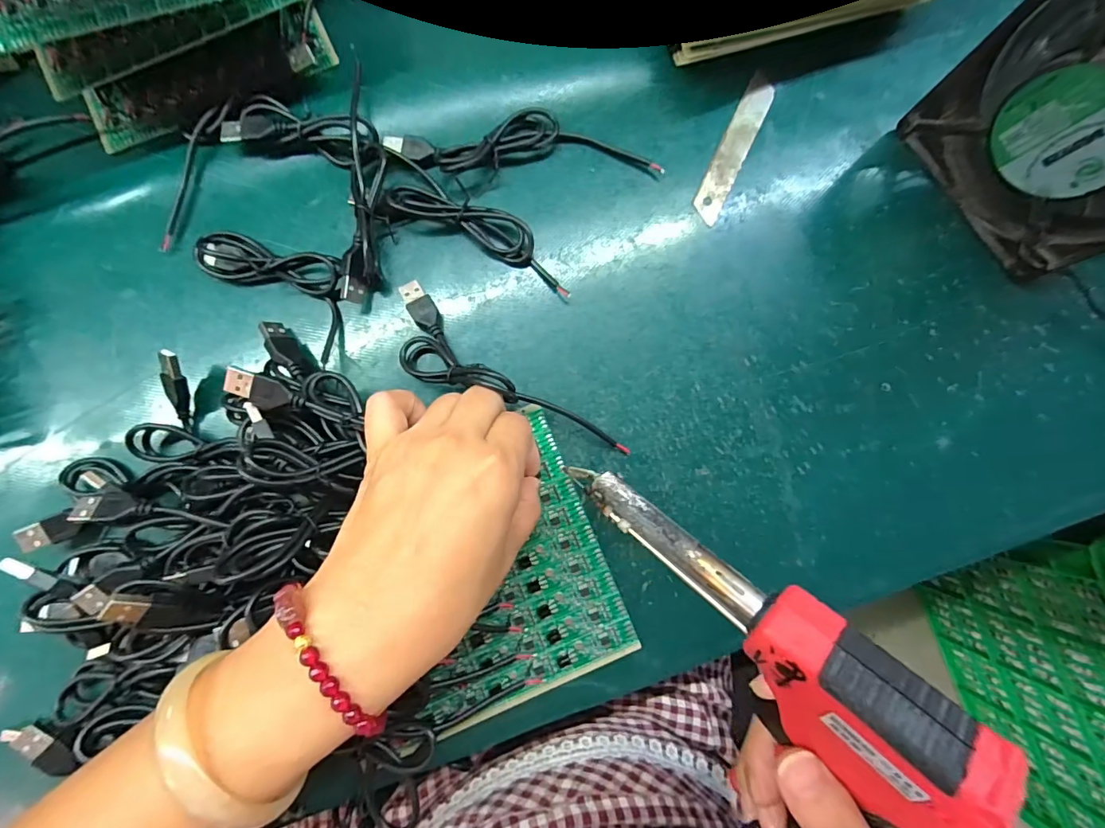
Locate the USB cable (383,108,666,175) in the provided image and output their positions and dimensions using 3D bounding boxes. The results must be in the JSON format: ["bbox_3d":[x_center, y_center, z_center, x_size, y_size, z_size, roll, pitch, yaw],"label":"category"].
[{"bbox_3d":[-0.017,-0.158,0.277,0.153,0.014,0.038,-5,84,-2],"label":"USB cable"}]

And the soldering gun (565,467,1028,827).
[{"bbox_3d":[0.077,0.082,0.195,0.046,0.043,0.173,-47,61,-5],"label":"soldering gun"}]

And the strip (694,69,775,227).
[{"bbox_3d":[0.109,-0.160,0.286,0.017,0.004,0.097,25,84,1],"label":"strip"}]

